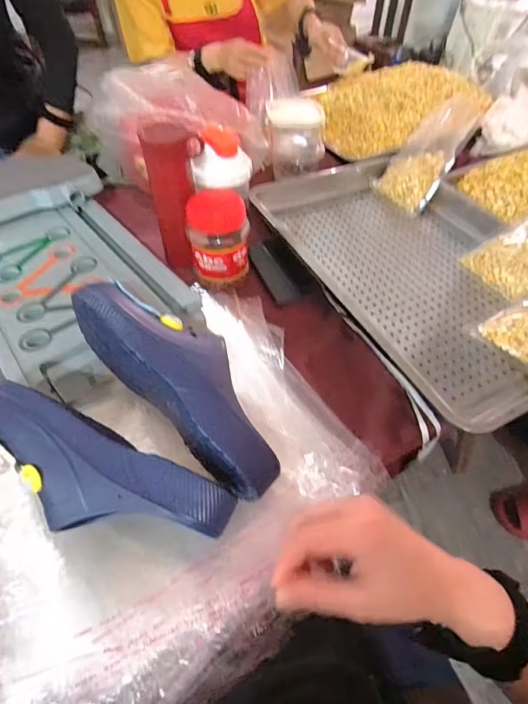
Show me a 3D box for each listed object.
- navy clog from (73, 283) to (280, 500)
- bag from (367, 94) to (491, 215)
[{"bbox_3d":[-0.082,0.029,0.411,0.100,0.089,0.262,-40,83,-24],"label":"navy clog"},{"bbox_3d":[0.347,-0.425,0.845,0.135,0.055,0.260,34,90,25],"label":"bag"}]

